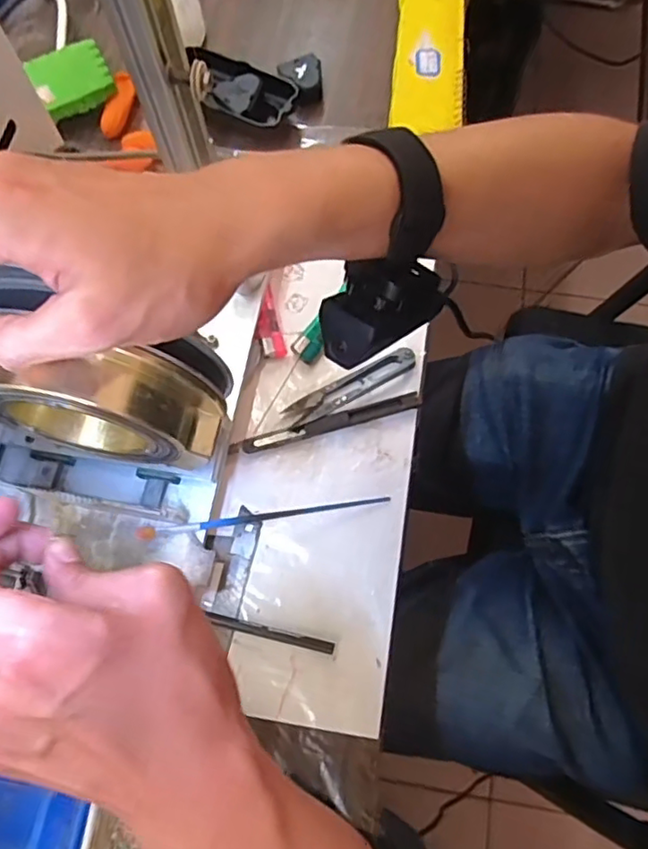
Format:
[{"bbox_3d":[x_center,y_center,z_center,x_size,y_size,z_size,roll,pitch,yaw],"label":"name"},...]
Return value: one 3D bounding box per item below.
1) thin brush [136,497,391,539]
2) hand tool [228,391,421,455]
[{"bbox_3d":[-0.037,0.061,0.402,0.163,0.014,0.007,-5,71,-14],"label":"thin brush"},{"bbox_3d":[0.001,0.000,0.429,0.135,0.008,0.012,-15,72,-3],"label":"hand tool"}]

